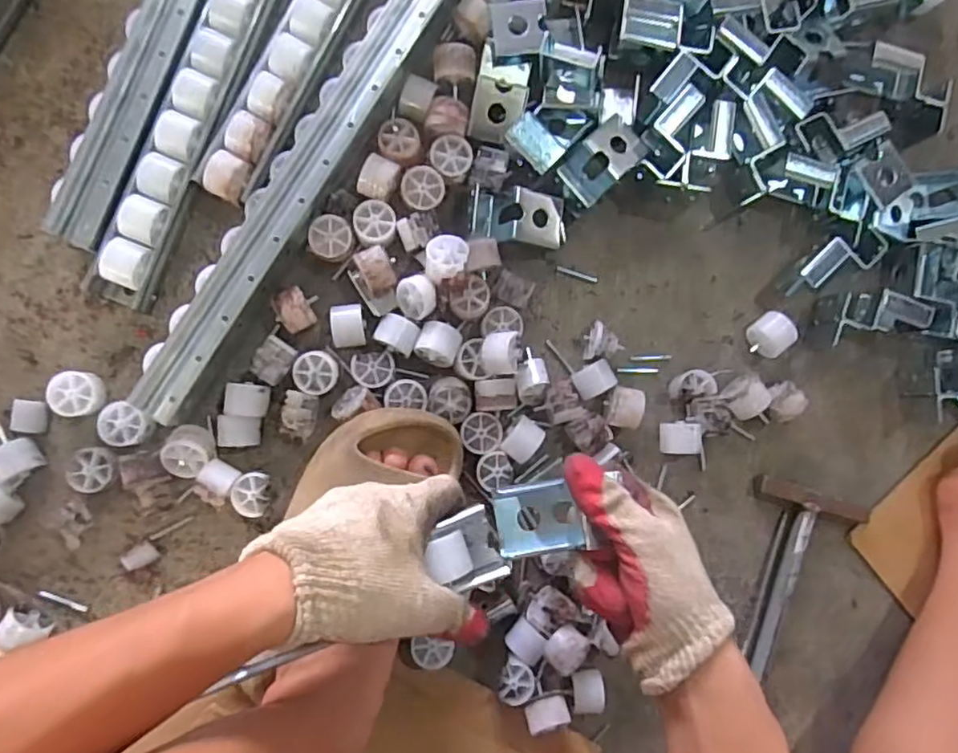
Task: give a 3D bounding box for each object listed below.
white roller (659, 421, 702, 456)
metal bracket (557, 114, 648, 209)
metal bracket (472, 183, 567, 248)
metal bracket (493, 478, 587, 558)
[{"bbox_3d":[0.174,0.053,0.548,0.033,0.025,0.028,2,87,-7],"label":"white roller"},{"bbox_3d":[0.106,-0.188,0.550,0.082,0.022,0.047,-42,93,-7],"label":"metal bracket"},{"bbox_3d":[0.036,-0.137,0.537,0.085,0.031,0.048,5,87,-7],"label":"metal bracket"},{"bbox_3d":[0.040,0.093,0.415,0.057,0.012,0.044,-7,88,-7],"label":"metal bracket"}]

